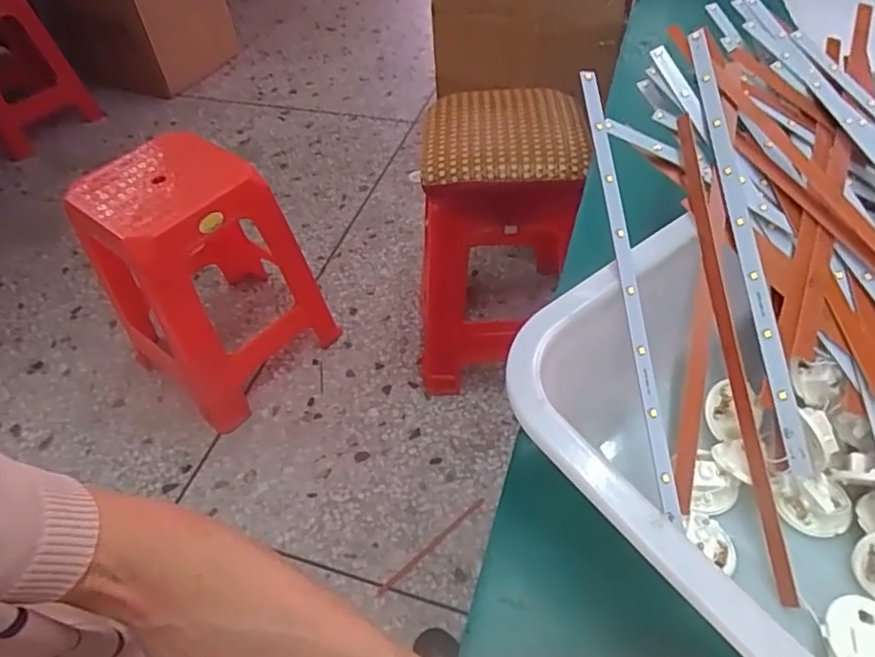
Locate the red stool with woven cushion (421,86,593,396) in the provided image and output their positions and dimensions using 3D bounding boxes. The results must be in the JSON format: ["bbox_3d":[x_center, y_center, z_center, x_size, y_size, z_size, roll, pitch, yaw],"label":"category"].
[{"bbox_3d":[0.116,-0.157,1.162,0.276,0.496,0.309,2,49,7],"label":"red stool with woven cushion"}]

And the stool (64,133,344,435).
[{"bbox_3d":[-0.464,-0.093,1.219,0.312,0.472,0.324,30,57,27],"label":"stool"}]

